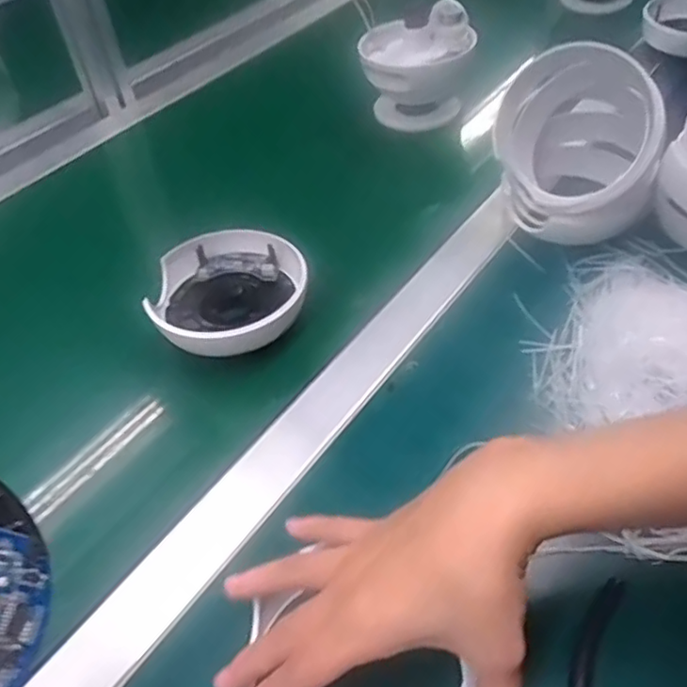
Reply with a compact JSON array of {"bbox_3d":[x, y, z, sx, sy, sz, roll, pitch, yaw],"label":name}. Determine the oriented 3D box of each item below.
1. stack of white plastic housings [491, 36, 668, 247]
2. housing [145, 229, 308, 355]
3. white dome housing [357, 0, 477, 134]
[{"bbox_3d":[0.187,-0.168,0.523,0.117,0.133,0.111,8,46,13],"label":"stack of white plastic housings"},{"bbox_3d":[-0.087,-0.036,0.486,0.107,0.040,0.108,-3,45,3],"label":"housing"},{"bbox_3d":[0.077,-0.284,0.676,0.119,0.113,0.092,1,45,6],"label":"white dome housing"}]

